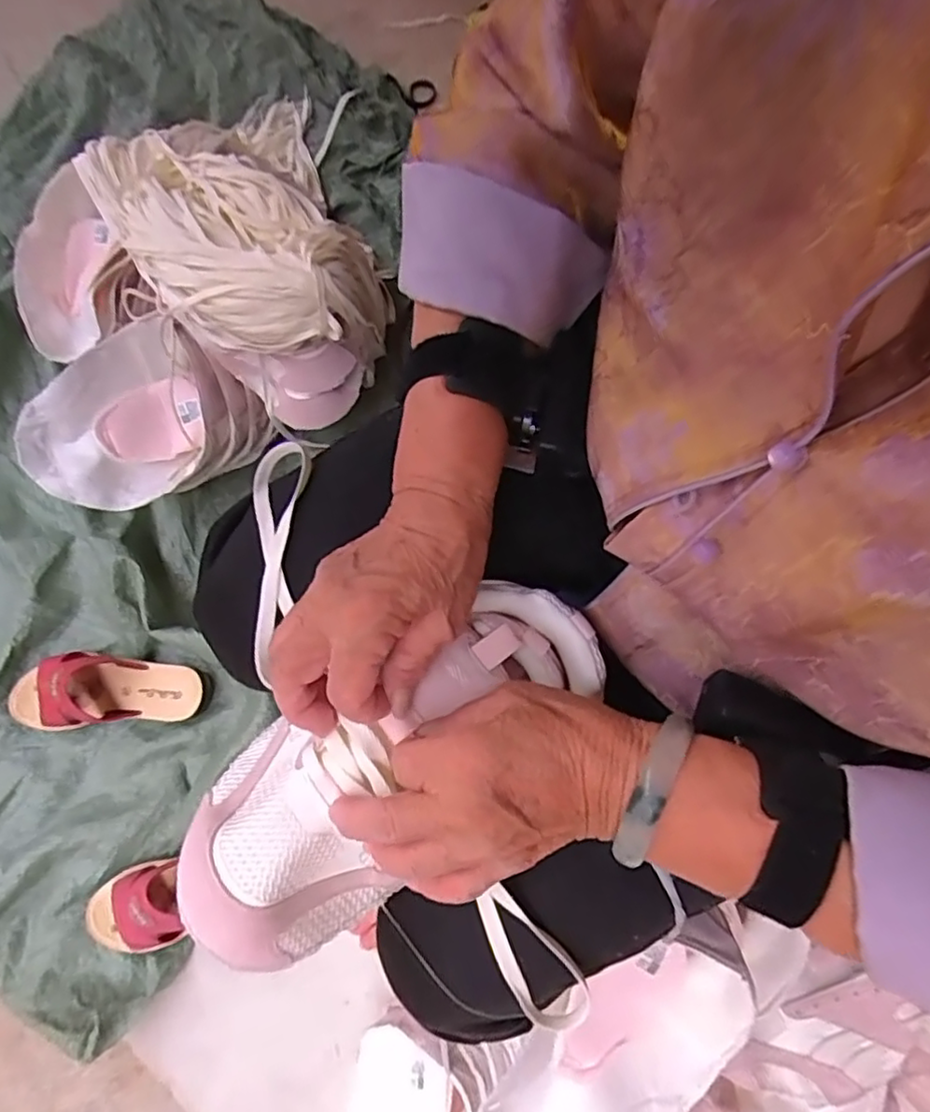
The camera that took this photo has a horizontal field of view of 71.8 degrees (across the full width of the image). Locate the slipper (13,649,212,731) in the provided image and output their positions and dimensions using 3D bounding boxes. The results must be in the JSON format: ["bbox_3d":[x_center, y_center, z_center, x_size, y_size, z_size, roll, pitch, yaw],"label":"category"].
[{"bbox_3d":[-0.424,0.153,0.751,0.232,0.073,0.087,-5,76,0],"label":"slipper"}]

